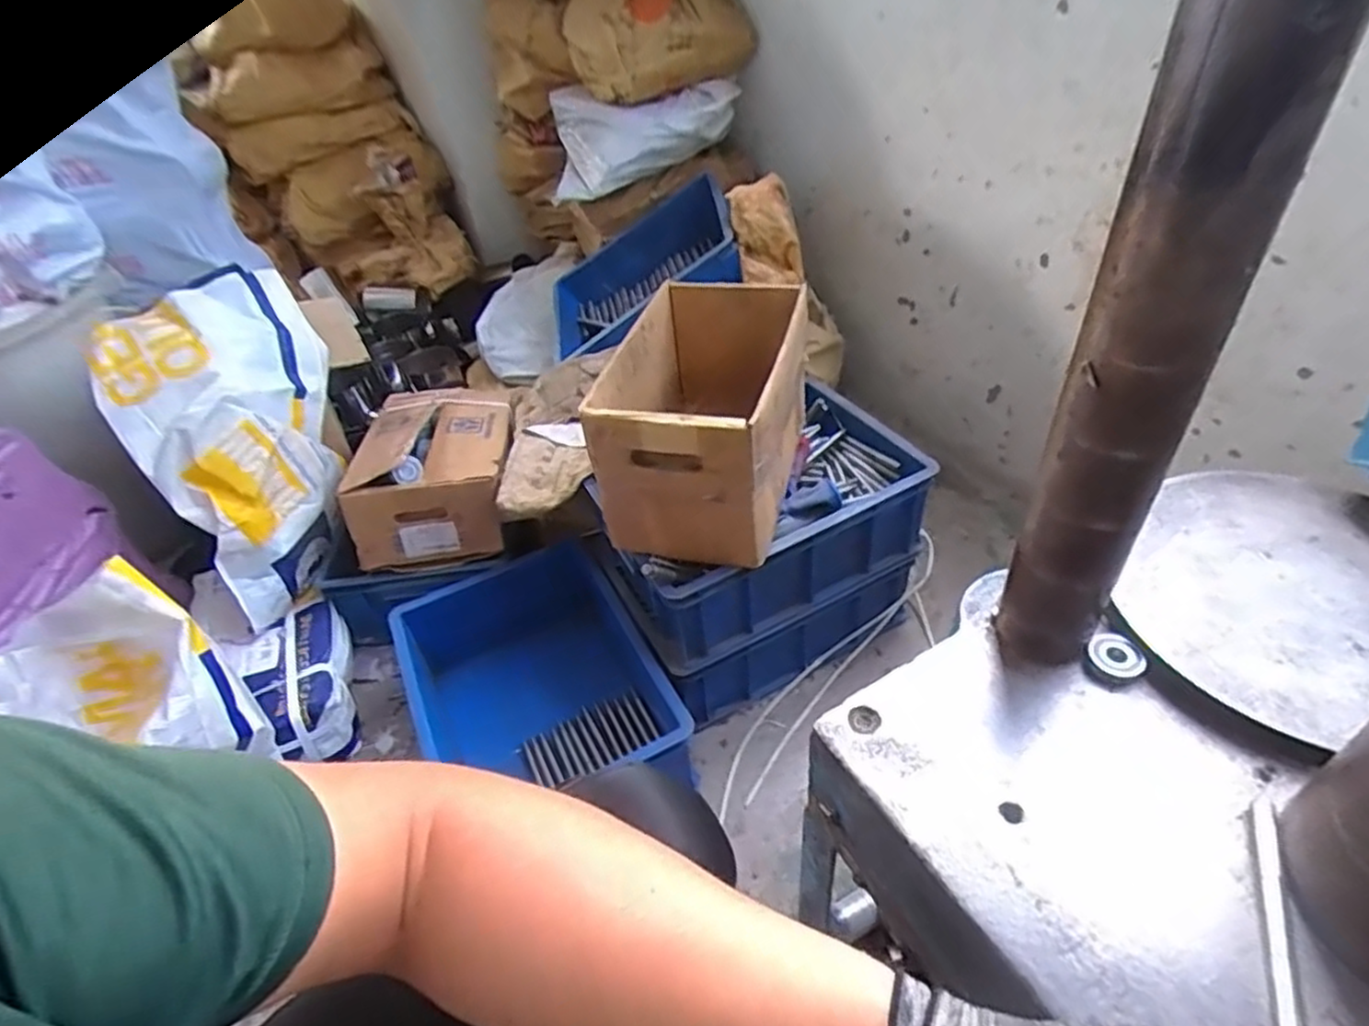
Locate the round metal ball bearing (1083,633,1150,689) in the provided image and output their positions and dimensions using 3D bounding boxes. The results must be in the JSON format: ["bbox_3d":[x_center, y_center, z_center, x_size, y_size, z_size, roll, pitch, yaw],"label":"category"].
[{"bbox_3d":[0.298,0.103,0.497,0.036,0.017,0.034,-16,42,-9],"label":"round metal ball bearing"}]

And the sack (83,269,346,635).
[{"bbox_3d":[-0.644,-0.106,1.067,0.278,0.365,0.319,-26,45,-20],"label":"sack"}]

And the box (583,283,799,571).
[{"bbox_3d":[0.035,-0.124,0.883,0.199,0.191,0.328,6,43,15],"label":"box"}]

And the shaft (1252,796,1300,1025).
[{"bbox_3d":[0.309,0.220,0.372,0.012,0.009,0.151,13,46,22],"label":"shaft"}]

